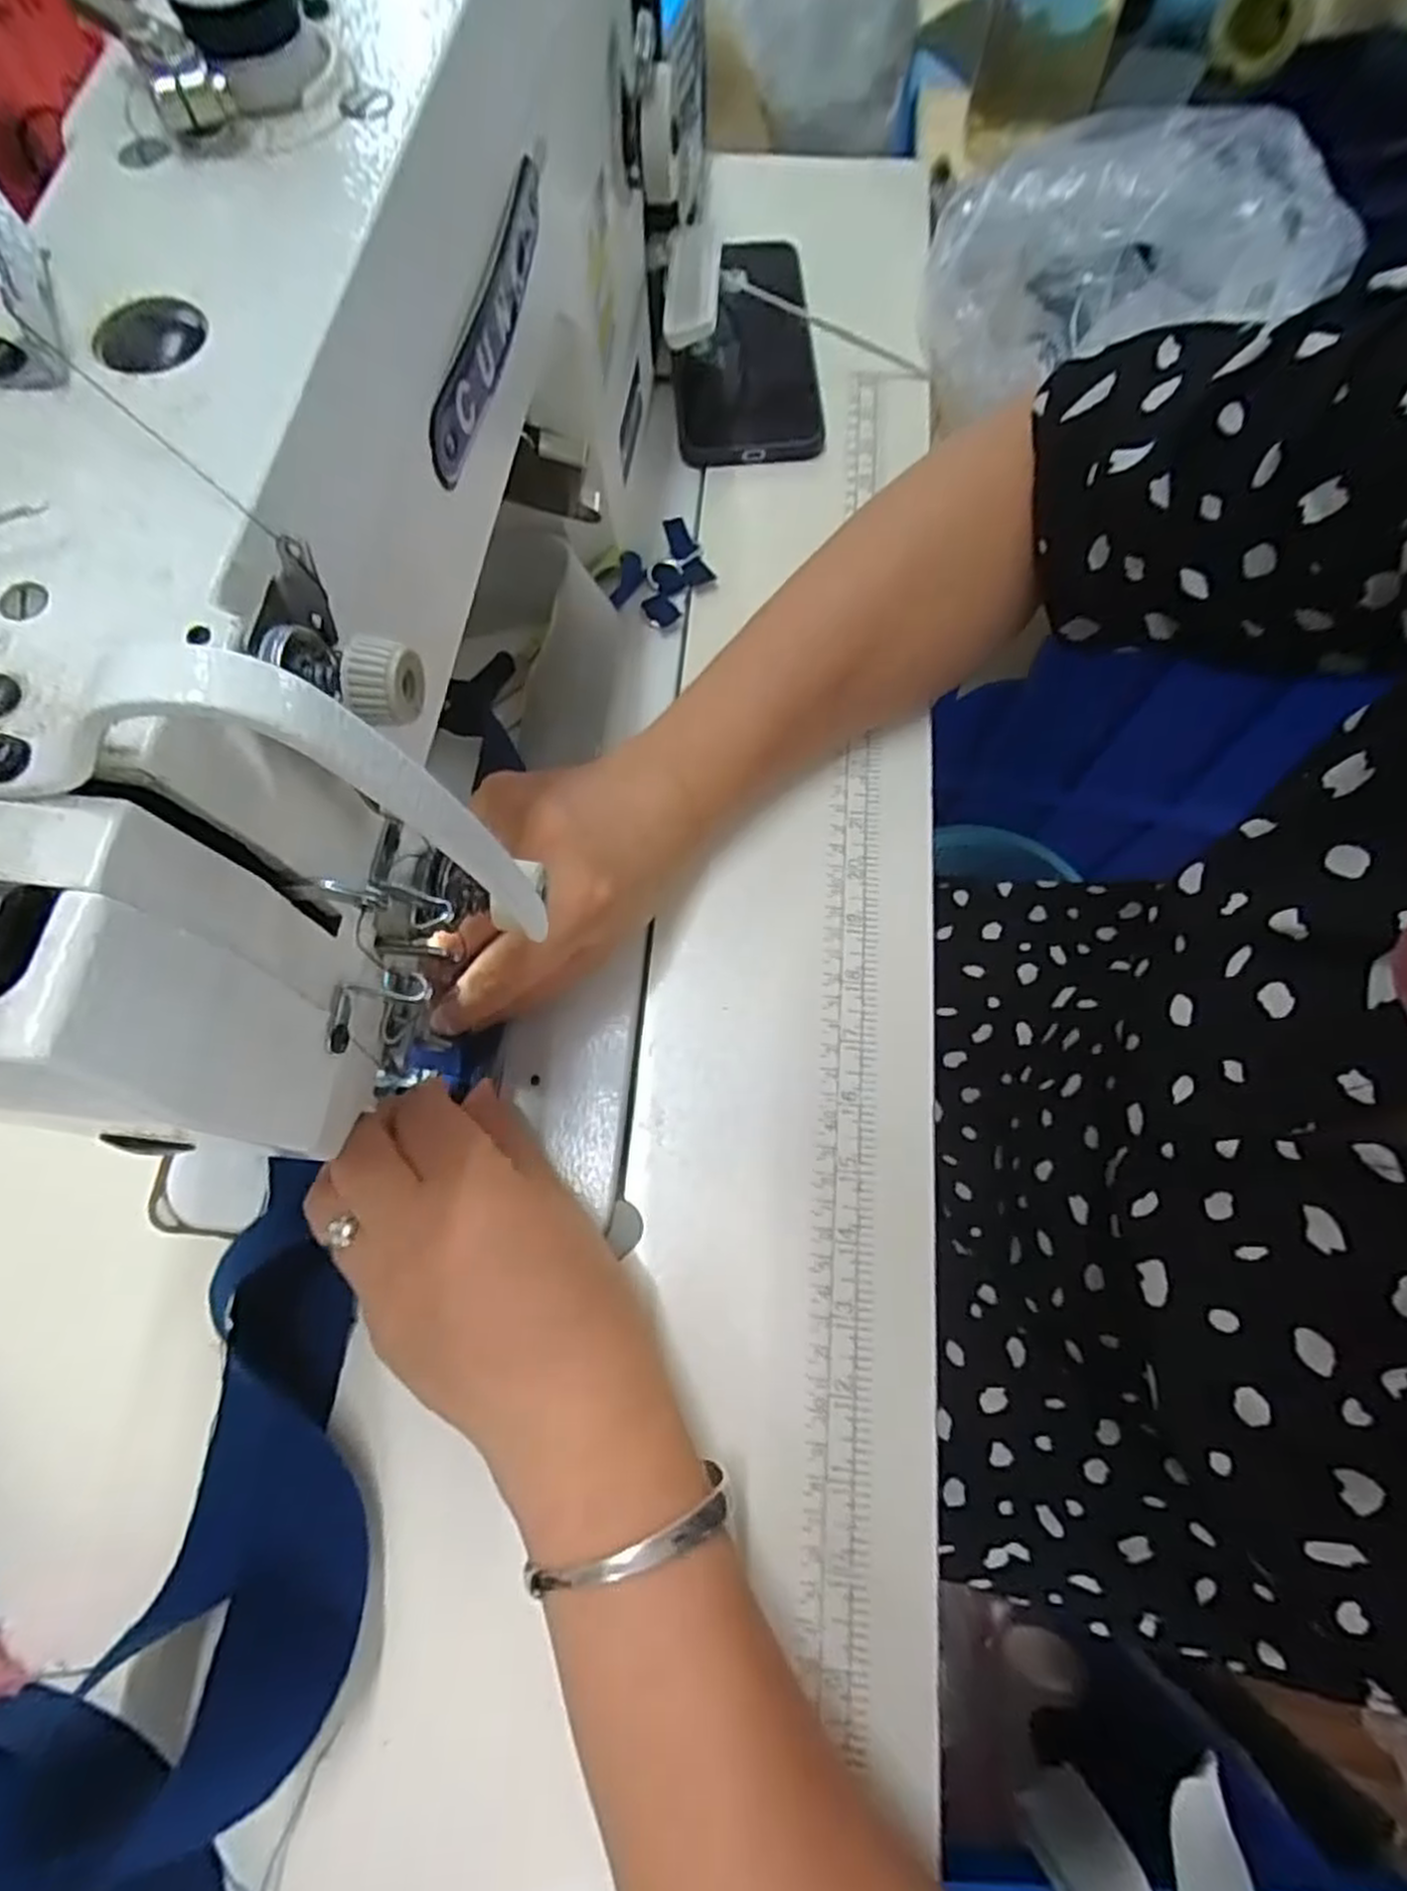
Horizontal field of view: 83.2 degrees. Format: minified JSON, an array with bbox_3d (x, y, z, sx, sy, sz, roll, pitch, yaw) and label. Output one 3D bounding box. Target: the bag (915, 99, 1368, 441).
[{"bbox_3d":[0.221,-0.373,0.431,0.189,0.079,0.188,-10,71,-3],"label":"bag"}]

